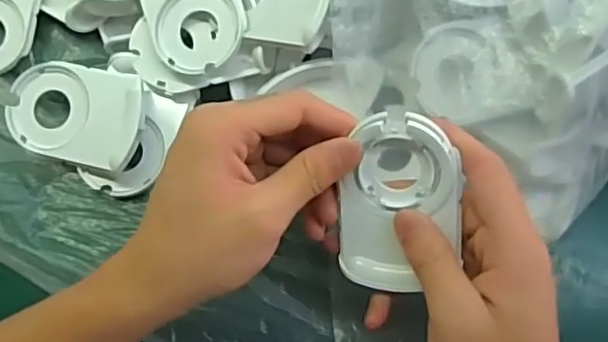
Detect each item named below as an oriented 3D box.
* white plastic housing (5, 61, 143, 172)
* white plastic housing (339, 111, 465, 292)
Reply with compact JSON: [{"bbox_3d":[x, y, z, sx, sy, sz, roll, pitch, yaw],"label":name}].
[{"bbox_3d":[-0.134,-0.034,0.366,0.082,0.022,0.055,14,81,4],"label":"white plastic housing"},{"bbox_3d":[0.044,0.016,0.288,0.053,0.010,0.085,8,109,15],"label":"white plastic housing"}]

